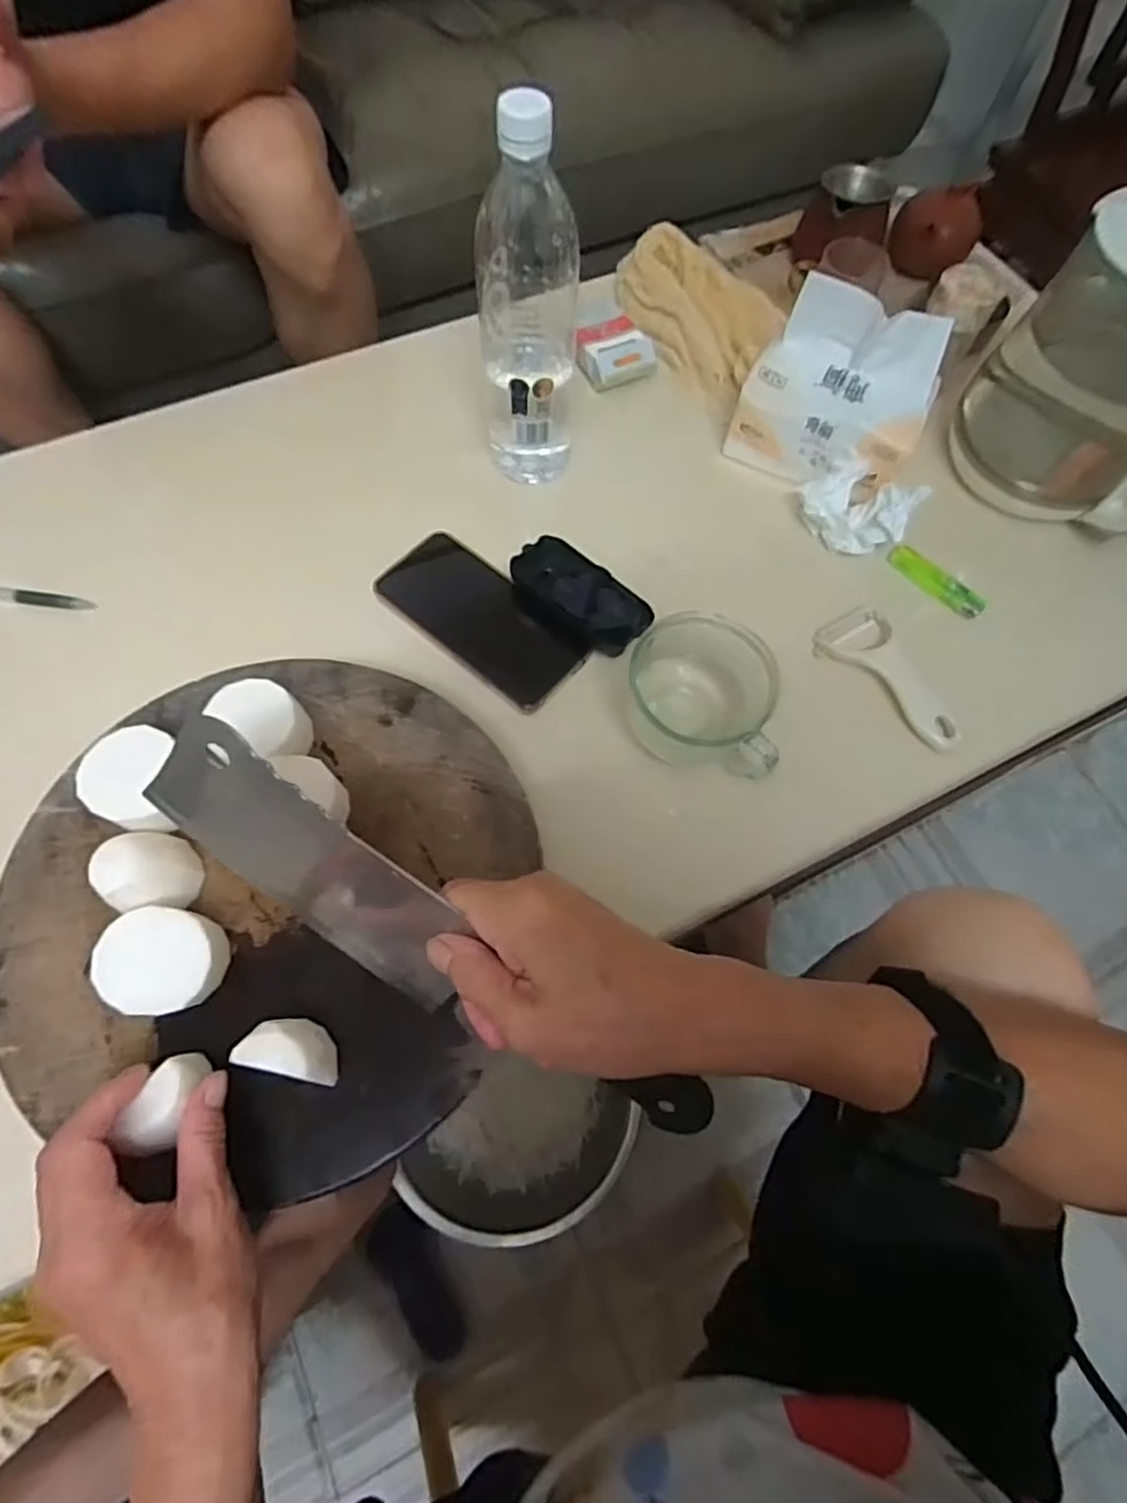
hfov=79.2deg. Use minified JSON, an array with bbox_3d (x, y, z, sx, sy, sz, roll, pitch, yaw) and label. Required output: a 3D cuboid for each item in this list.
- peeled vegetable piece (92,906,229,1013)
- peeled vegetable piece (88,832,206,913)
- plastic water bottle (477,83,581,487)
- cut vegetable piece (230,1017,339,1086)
[{"bbox_3d":[-0.214,0.113,0.366,0.055,0.033,0.052,1,68,-2],"label":"peeled vegetable piece"},{"bbox_3d":[-0.231,0.068,0.378,0.045,0.038,0.037,-11,69,-6],"label":"peeled vegetable piece"},{"bbox_3d":[-0.025,-0.299,0.483,0.067,0.251,0.064,-1,68,-2],"label":"plastic water bottle"},{"bbox_3d":[-0.138,0.152,0.349,0.045,0.034,0.026,16,69,5],"label":"cut vegetable piece"}]

